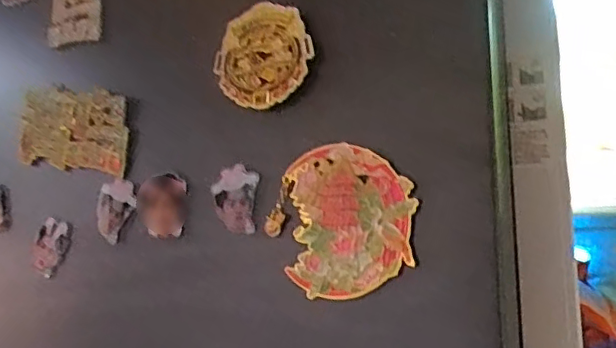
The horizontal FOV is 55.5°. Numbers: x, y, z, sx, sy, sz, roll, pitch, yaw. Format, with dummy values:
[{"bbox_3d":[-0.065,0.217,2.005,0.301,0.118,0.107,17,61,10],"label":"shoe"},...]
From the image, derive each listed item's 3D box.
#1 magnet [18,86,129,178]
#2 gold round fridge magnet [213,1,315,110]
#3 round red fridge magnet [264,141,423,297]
[{"bbox_3d":[-0.163,-0.031,0.405,0.103,0.054,0.013,8,-4,31],"label":"magnet"},{"bbox_3d":[-0.026,-0.066,0.331,0.060,0.056,0.008,-7,-11,31],"label":"gold round fridge magnet"},{"bbox_3d":[0.016,0.023,0.299,0.077,0.072,0.005,-6,-11,25],"label":"round red fridge magnet"}]

